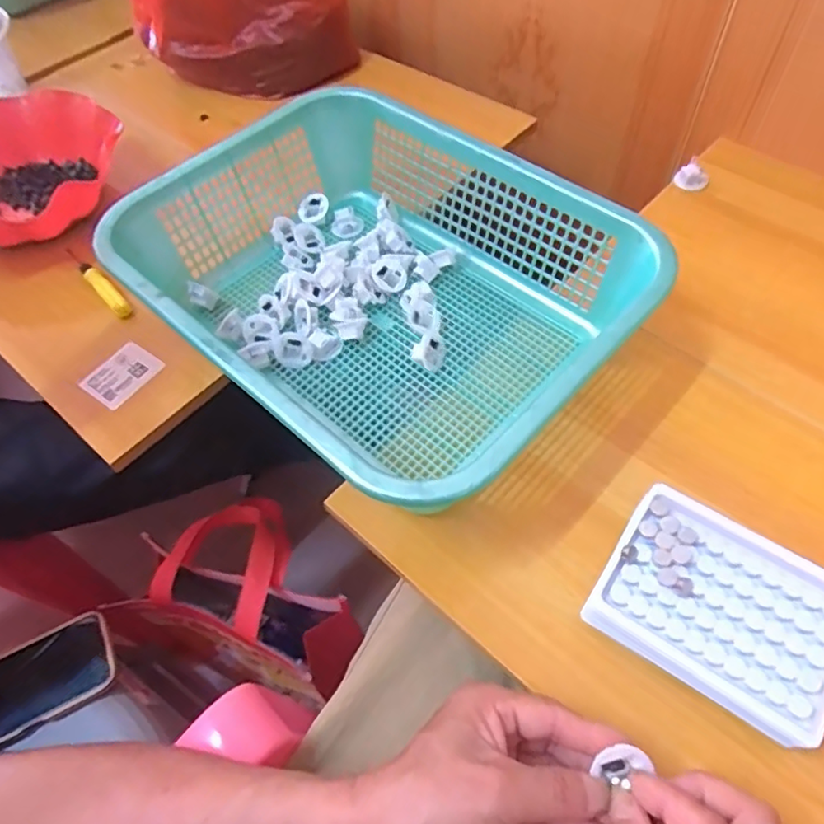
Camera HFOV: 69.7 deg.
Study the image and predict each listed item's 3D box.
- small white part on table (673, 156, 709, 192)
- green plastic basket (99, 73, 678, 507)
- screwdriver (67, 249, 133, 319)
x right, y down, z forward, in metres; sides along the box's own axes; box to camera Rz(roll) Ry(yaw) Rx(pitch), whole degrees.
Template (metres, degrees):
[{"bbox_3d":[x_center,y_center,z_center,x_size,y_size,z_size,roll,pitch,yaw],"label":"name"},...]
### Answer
[{"bbox_3d":[0.290,-0.246,0.612,0.030,0.017,0.025,39,68,25],"label":"small white part on table"},{"bbox_3d":[-0.030,-0.100,0.488,0.381,0.110,0.286,38,68,25],"label":"green plastic basket"},{"bbox_3d":[-0.306,-0.127,0.578,0.017,0.013,0.098,-41,77,-19],"label":"screwdriver"}]

